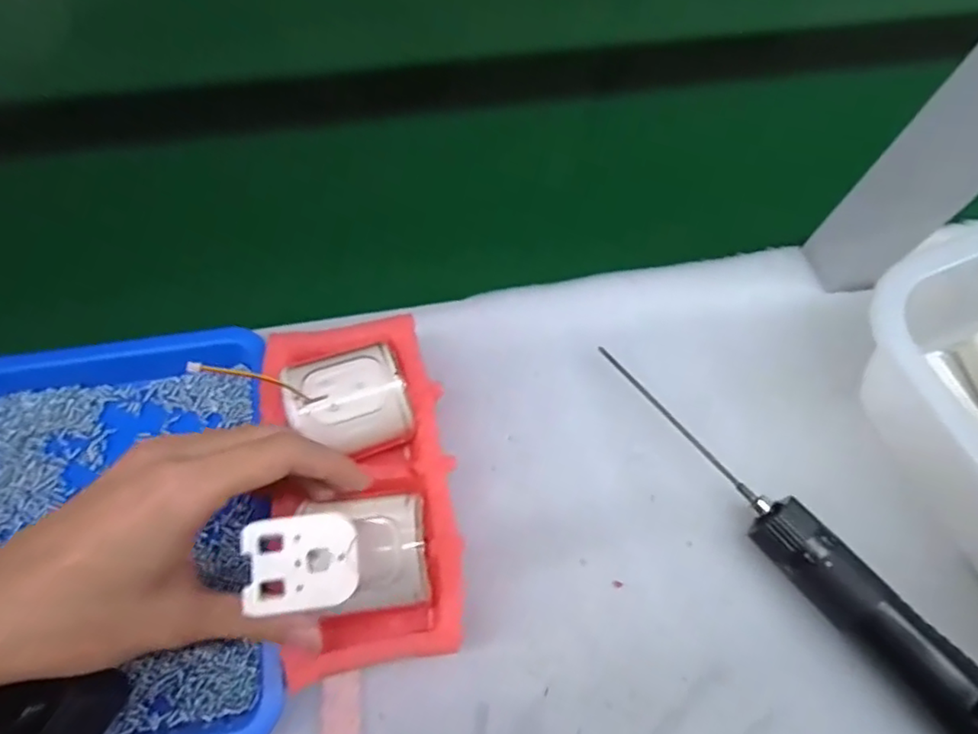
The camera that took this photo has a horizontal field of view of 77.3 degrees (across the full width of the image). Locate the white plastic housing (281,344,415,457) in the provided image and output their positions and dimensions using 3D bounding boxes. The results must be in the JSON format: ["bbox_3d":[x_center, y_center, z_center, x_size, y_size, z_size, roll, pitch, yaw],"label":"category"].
[{"bbox_3d":[-0.073,0.018,0.318,0.057,0.030,0.047,-19,68,-11],"label":"white plastic housing"}]

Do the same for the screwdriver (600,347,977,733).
[{"bbox_3d":[0.183,0.113,0.324,0.031,0.046,0.317,-38,73,-18],"label":"screwdriver"}]

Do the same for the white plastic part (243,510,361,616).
[{"bbox_3d":[-0.055,0.057,0.180,0.032,0.006,0.026,-6,66,-6],"label":"white plastic part"}]

